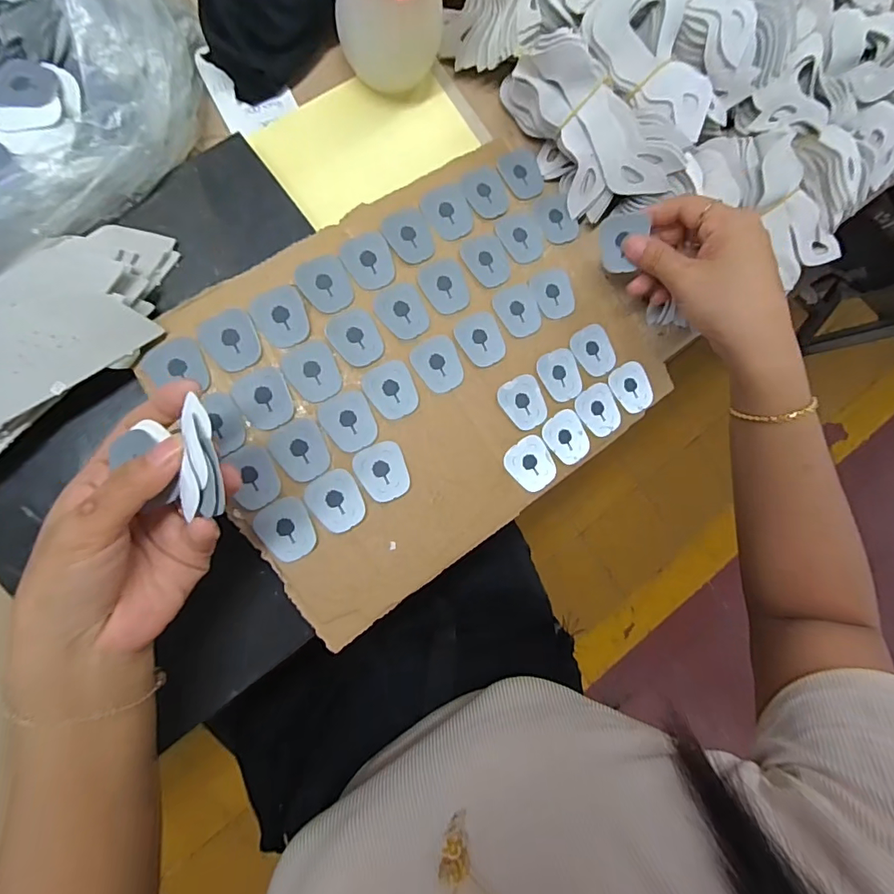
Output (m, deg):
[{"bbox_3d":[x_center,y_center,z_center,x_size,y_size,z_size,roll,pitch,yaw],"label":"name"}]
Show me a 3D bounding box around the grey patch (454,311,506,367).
[{"bbox_3d":[0.025,-0.079,0.356,0.032,0.004,0.039,-30,94,-9],"label":"grey patch"}]

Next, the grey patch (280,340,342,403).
[{"bbox_3d":[-0.089,-0.050,0.325,0.033,0.004,0.038,-33,94,-8],"label":"grey patch"}]

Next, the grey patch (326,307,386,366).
[{"bbox_3d":[-0.062,-0.075,0.334,0.032,0.005,0.039,-32,94,-9],"label":"grey patch"}]

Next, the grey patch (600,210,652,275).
[{"bbox_3d":[0.126,-0.146,0.347,0.031,0.004,0.039,1,110,25],"label":"grey patch"}]

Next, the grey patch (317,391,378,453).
[{"bbox_3d":[-0.066,-0.017,0.328,0.033,0.005,0.039,-26,93,-9],"label":"grey patch"}]

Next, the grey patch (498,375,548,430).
[{"bbox_3d":[0.058,-0.033,0.359,0.032,0.004,0.038,-30,94,-9],"label":"grey patch"}]

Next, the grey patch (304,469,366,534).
[{"bbox_3d":[-0.073,0.036,0.320,0.032,0.004,0.040,-38,94,-13],"label":"grey patch"}]

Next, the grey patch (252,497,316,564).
[{"bbox_3d":[-0.103,0.053,0.313,0.034,0.004,0.038,-31,94,-9],"label":"grey patch"}]

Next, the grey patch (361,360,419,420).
[{"bbox_3d":[-0.038,-0.039,0.337,0.033,0.004,0.038,-27,93,-9],"label":"grey patch"}]

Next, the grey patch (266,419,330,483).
[{"bbox_3d":[-0.095,0.002,0.318,0.032,0.004,0.038,-32,94,-9],"label":"grey patch"}]

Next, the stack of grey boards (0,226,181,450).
[{"bbox_3d":[-0.263,-0.041,0.291,0.076,0.036,0.246,44,83,-6],"label":"stack of grey boards"}]

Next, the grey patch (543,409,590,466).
[{"bbox_3d":[0.092,-0.006,0.367,0.031,0.004,0.039,-35,95,-8],"label":"grey patch"}]

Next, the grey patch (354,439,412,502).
[{"bbox_3d":[-0.042,0.017,0.329,0.033,0.004,0.039,-27,93,-9],"label":"grey patch"}]

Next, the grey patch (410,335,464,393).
[{"bbox_3d":[-0.006,-0.059,0.347,0.032,0.004,0.038,-30,94,-9],"label":"grey patch"}]

